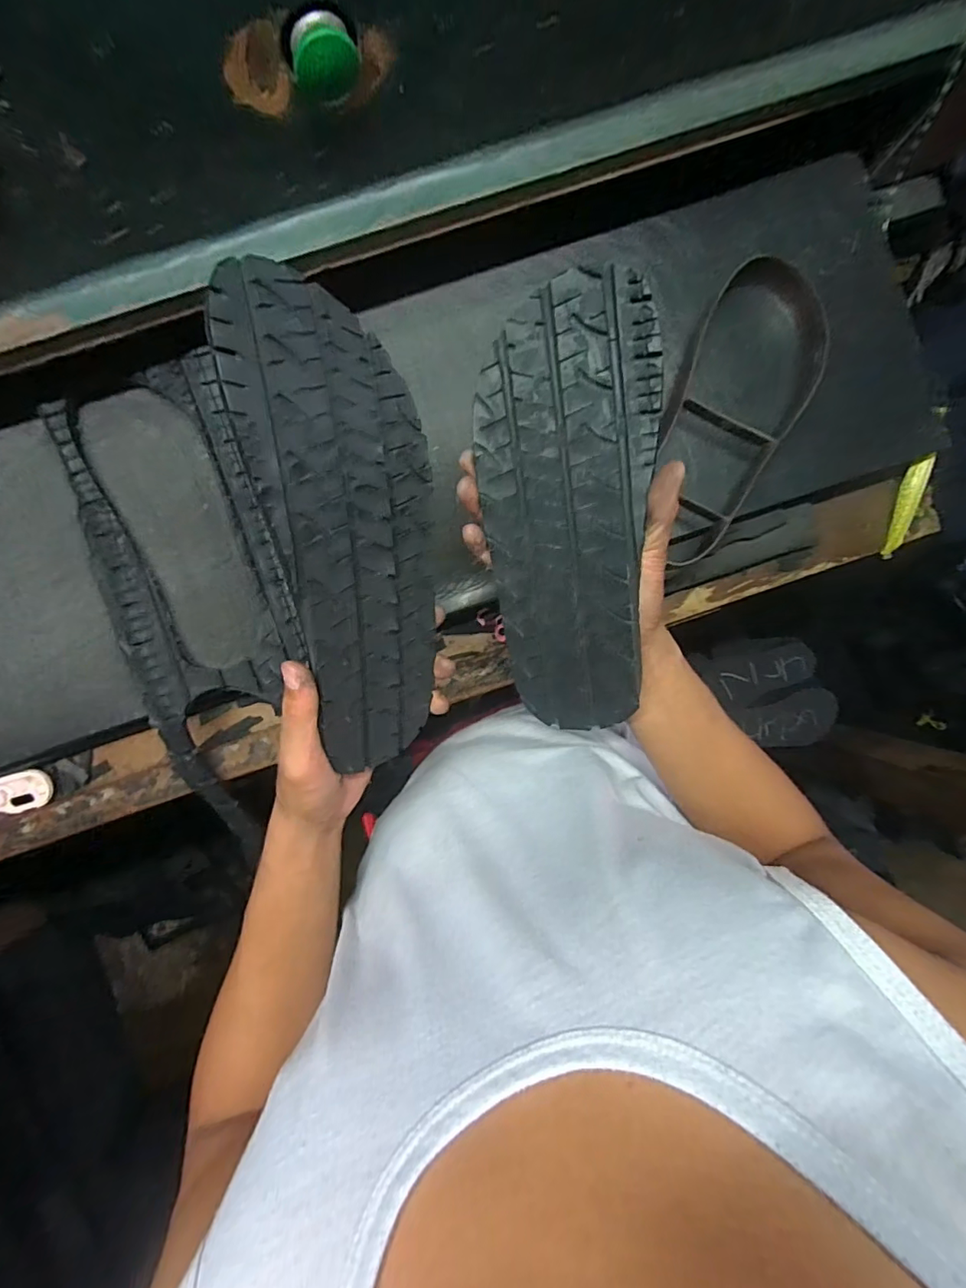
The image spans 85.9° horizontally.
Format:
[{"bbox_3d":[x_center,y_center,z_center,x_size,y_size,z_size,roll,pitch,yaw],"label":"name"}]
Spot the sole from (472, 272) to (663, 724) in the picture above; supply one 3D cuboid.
[{"bbox_3d":[0.051,-0.070,0.321,0.097,0.029,0.269,-4,107,-2],"label":"sole"}]

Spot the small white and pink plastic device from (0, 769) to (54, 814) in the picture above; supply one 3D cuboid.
[{"bbox_3d":[-0.505,0.160,0.542,0.112,0.014,0.042,-14,93,-2],"label":"small white and pink plastic device"}]

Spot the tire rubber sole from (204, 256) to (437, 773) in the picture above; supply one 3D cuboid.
[{"bbox_3d":[-0.069,-0.057,0.301,0.105,0.014,0.268,-28,118,-38],"label":"tire rubber sole"}]

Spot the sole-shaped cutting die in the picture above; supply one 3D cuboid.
[{"bbox_3d":[0.229,-0.204,0.482,0.115,0.043,0.274,19,91,-3],"label":"sole-shaped cutting die"}]

